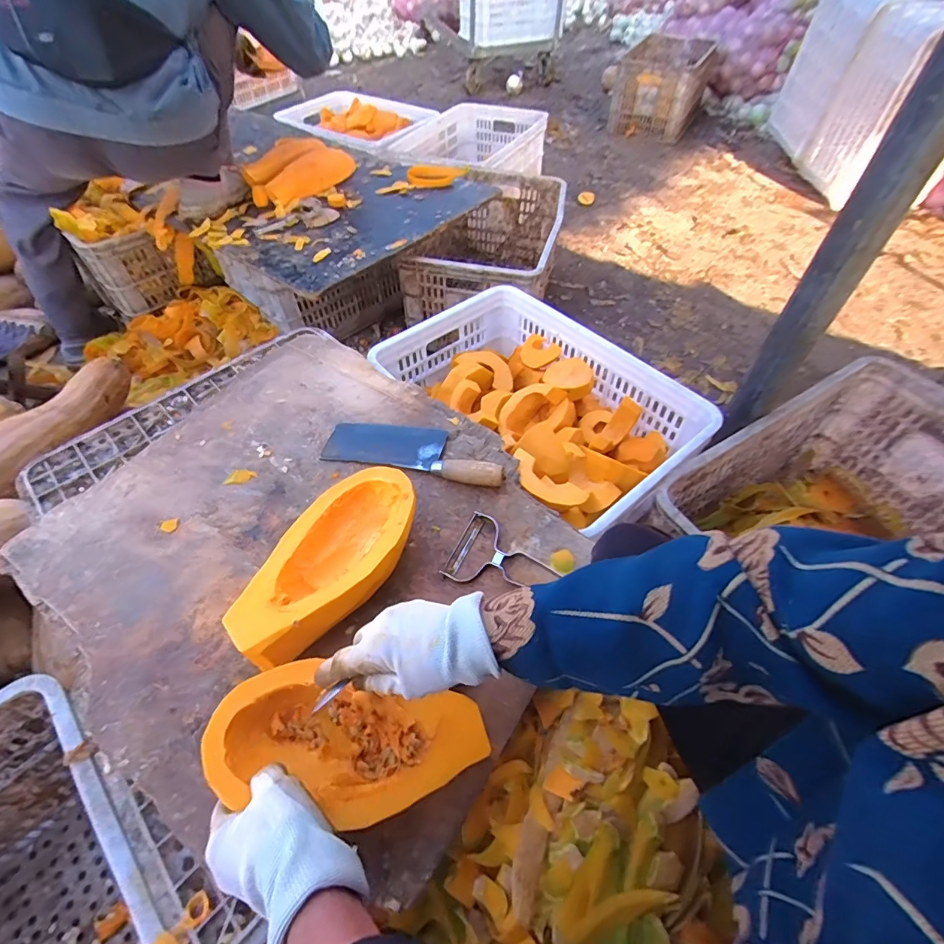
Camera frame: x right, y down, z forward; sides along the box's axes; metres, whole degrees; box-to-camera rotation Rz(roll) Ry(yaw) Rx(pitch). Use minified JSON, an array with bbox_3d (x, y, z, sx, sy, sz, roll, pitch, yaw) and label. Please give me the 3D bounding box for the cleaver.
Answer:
[{"bbox_3d":[-0.078,-0.038,0.649,0.253,0.034,0.084,11,53,9],"label":"cleaver"}]

